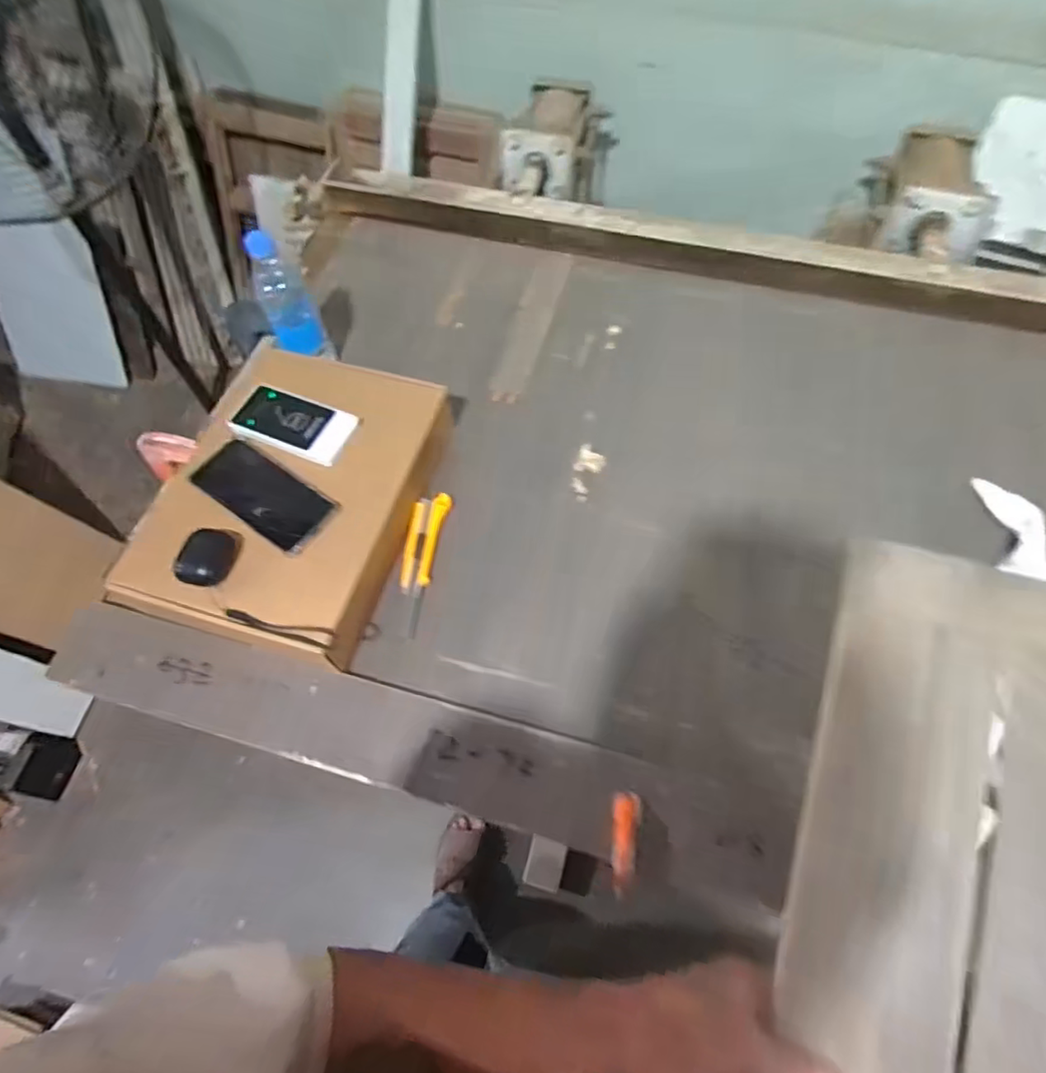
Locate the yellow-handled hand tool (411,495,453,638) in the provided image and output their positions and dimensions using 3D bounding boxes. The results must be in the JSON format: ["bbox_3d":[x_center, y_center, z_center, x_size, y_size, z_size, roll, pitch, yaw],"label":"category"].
[{"bbox_3d":[-0.112,0.027,0.740,0.020,0.008,0.185,7,61,4],"label":"yellow-handled hand tool"}]

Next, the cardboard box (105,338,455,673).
[{"bbox_3d":[-0.267,-0.052,0.726,0.267,0.099,0.360,15,62,9],"label":"cardboard box"}]

